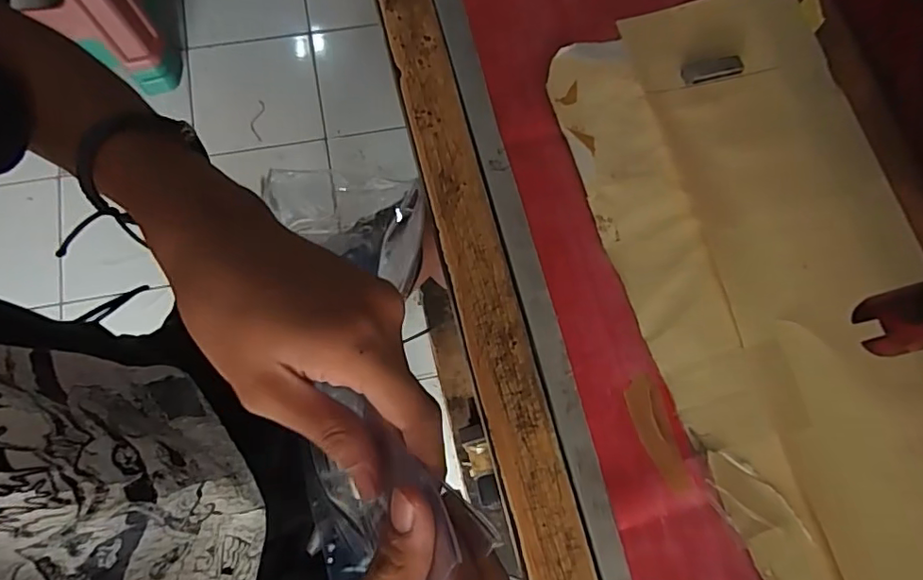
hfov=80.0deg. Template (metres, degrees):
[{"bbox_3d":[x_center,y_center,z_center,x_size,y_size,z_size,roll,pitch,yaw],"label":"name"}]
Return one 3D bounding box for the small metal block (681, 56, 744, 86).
[{"bbox_3d":[0.155,-0.136,0.340,0.039,0.006,0.014,-12,75,-5],"label":"small metal block"}]

